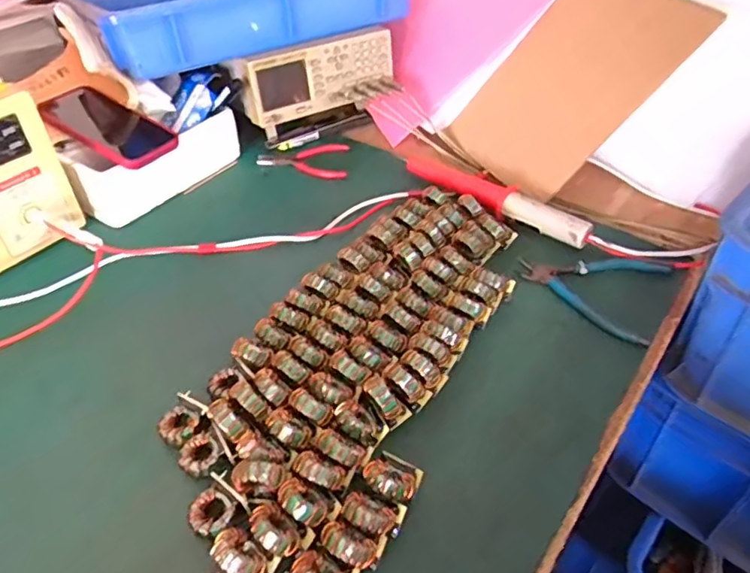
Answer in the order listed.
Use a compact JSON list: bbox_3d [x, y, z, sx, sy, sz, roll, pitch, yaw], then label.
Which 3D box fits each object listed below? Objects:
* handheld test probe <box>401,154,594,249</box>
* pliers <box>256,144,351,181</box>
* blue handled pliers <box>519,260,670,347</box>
[{"bbox_3d":[0.133,-0.116,0.679,0.037,0.033,0.268,-34,53,-29],"label":"handheld test probe"},{"bbox_3d":[-0.097,-0.167,0.763,0.124,0.011,0.080,-5,44,-4],"label":"pliers"},{"bbox_3d":[0.220,-0.004,0.577,0.136,0.010,0.123,21,48,22],"label":"blue handled pliers"}]

